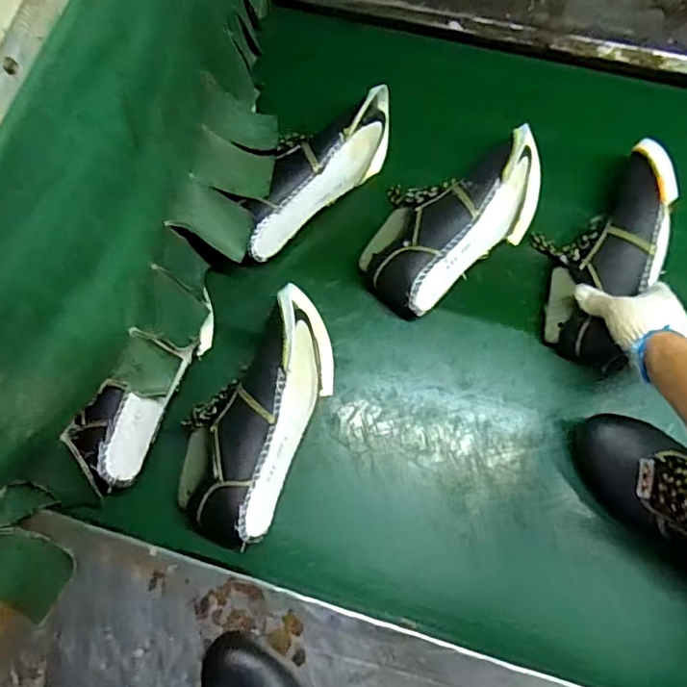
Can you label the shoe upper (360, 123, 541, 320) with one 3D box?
[{"bbox_3d":[0.140,-0.164,0.730,0.275,0.091,0.145,-38,75,-8],"label":"shoe upper"}]

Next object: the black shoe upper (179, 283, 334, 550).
[{"bbox_3d":[-0.099,0.081,0.666,0.131,0.089,0.301,23,76,9],"label":"black shoe upper"}]

